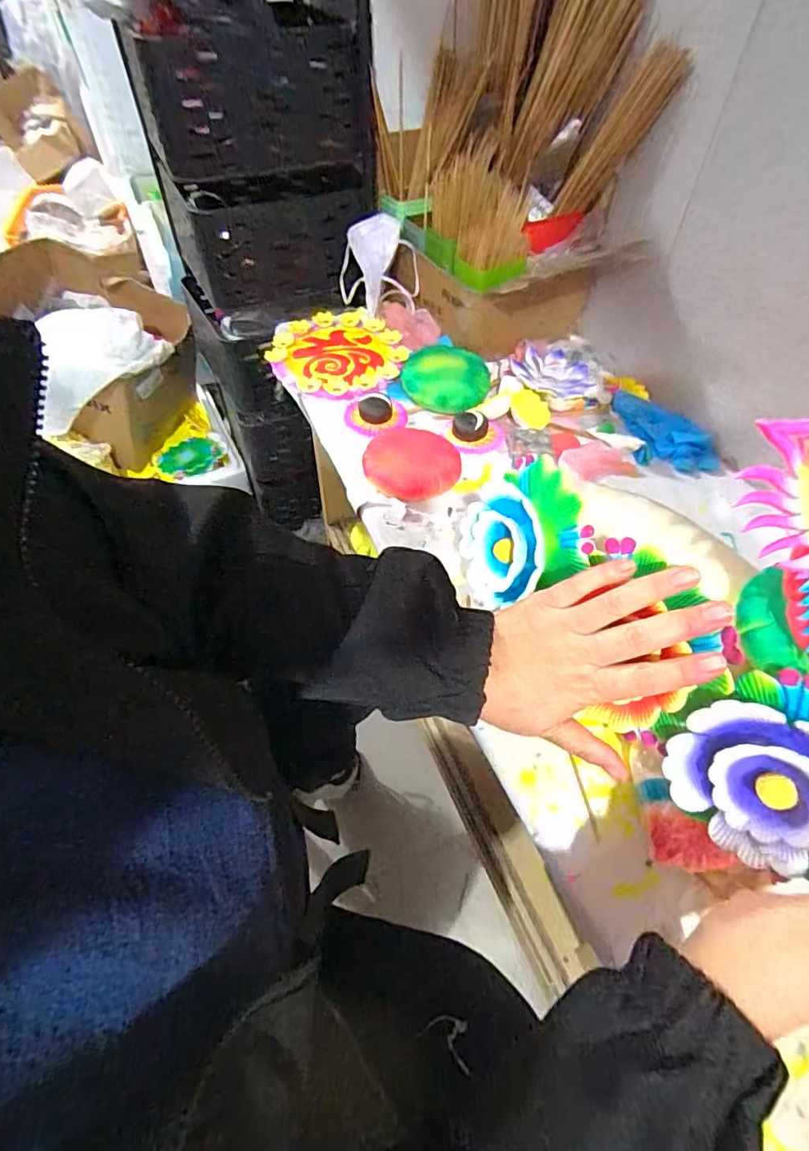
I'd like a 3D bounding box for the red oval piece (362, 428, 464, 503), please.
[{"bbox_3d":[0.007,-0.132,0.618,0.105,0.023,0.103,-11,53,-9],"label":"red oval piece"}]

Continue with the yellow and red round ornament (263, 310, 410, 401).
[{"bbox_3d":[-0.097,-0.322,0.770,0.190,0.019,0.191,0,52,0],"label":"yellow and red round ornament"}]

